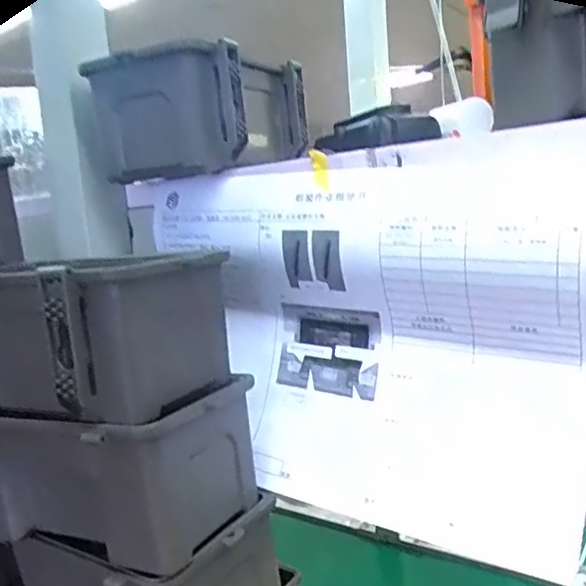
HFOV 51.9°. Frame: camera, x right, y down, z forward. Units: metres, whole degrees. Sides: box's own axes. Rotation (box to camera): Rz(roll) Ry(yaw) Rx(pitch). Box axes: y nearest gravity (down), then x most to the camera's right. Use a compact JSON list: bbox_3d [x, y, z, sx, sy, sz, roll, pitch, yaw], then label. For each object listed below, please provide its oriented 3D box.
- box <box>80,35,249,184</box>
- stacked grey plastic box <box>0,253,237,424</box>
[{"bbox_3d":[-0.086,-0.122,0.418,0.100,0.080,0.050,0,11,35],"label":"box"},{"bbox_3d":[-0.128,0.021,0.343,0.163,0.076,0.095,-2,10,25],"label":"stacked grey plastic box"}]

